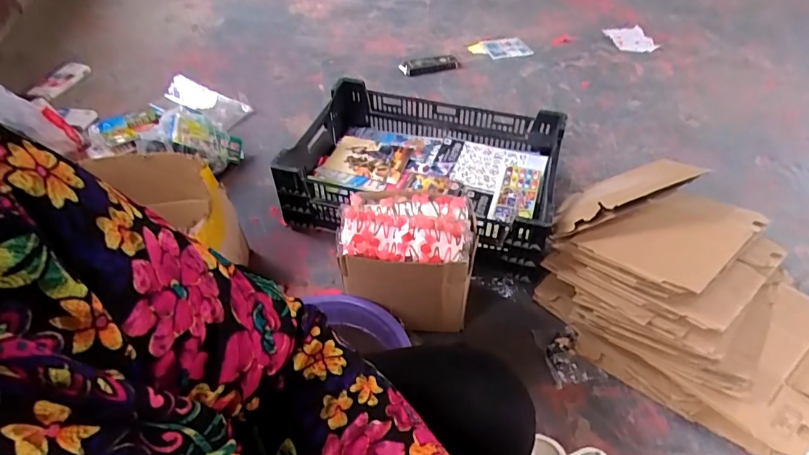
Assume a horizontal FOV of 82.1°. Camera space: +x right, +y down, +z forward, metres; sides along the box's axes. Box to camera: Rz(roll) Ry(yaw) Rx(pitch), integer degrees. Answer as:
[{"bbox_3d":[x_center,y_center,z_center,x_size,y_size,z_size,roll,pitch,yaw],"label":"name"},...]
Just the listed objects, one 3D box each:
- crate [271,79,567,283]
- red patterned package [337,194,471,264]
[{"bbox_3d":[0.042,-0.132,1.123,0.627,0.180,0.408,14,48,13],"label":"crate"},{"bbox_3d":[0.004,-0.008,0.824,0.230,0.033,0.167,2,48,1],"label":"red patterned package"}]

